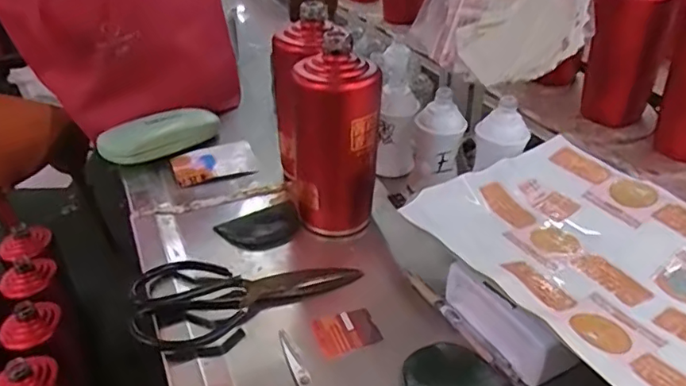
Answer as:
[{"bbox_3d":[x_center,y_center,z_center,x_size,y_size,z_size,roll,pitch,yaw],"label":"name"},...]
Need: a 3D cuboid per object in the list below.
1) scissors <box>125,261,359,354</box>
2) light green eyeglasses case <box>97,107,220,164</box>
[{"bbox_3d":[-0.091,0.076,0.487,0.190,0.030,0.097,-20,38,-24],"label":"scissors"},{"bbox_3d":[-0.226,-0.070,0.689,0.157,0.053,0.048,-27,41,-32],"label":"light green eyeglasses case"}]

